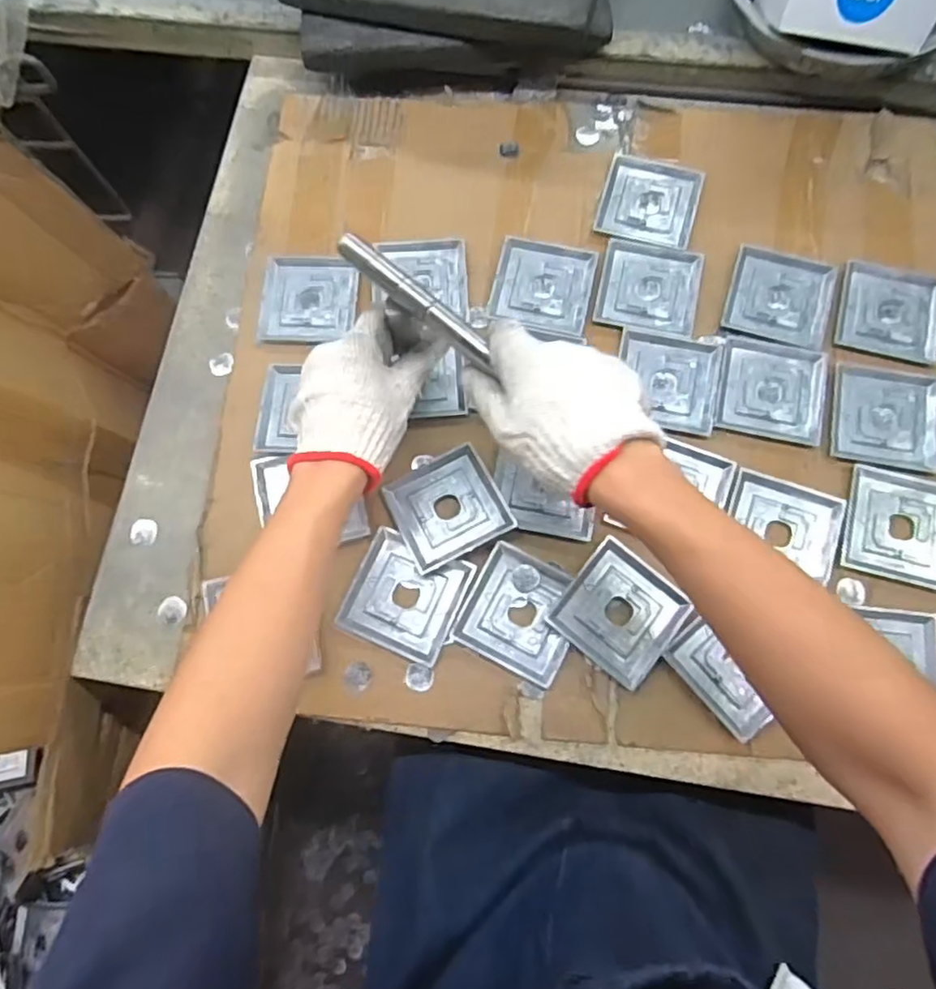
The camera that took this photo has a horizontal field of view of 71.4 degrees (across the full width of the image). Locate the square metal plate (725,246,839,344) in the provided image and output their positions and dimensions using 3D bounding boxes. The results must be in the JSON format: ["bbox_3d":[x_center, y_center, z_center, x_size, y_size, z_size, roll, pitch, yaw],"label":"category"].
[{"bbox_3d":[0.293,-0.184,0.606,0.090,0.007,0.086,16,76,6],"label":"square metal plate"}]

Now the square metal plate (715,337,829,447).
[{"bbox_3d":[0.272,-0.094,0.582,0.093,0.009,0.091,12,76,5],"label":"square metal plate"}]

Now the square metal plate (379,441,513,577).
[{"bbox_3d":[-0.017,0.010,0.553,0.088,0.018,0.086,-27,76,-5],"label":"square metal plate"}]

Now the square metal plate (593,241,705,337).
[{"bbox_3d":[0.172,-0.195,0.614,0.092,0.006,0.091,12,76,5],"label":"square metal plate"}]

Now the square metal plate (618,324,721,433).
[{"bbox_3d":[0.180,-0.102,0.588,0.089,0.009,0.089,12,76,5],"label":"square metal plate"}]

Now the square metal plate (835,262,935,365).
[{"bbox_3d":[0.390,-0.171,0.600,0.089,0.006,0.092,13,76,5],"label":"square metal plate"}]

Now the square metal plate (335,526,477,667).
[{"bbox_3d":[-0.052,0.085,0.544,0.089,0.008,0.090,24,77,8],"label":"square metal plate"}]

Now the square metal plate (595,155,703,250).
[{"bbox_3d":[0.178,-0.286,0.635,0.088,0.009,0.093,16,76,6],"label":"square metal plate"}]

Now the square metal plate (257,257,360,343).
[{"bbox_3d":[-0.151,-0.186,0.626,0.089,0.012,0.089,1,75,2],"label":"square metal plate"}]

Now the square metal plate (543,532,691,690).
[{"bbox_3d":[0.124,0.095,0.531,0.087,0.011,0.090,37,79,11],"label":"square metal plate"}]

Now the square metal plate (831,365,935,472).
[{"bbox_3d":[0.368,-0.068,0.573,0.092,0.010,0.092,10,76,4],"label":"square metal plate"}]

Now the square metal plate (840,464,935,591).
[{"bbox_3d":[0.364,0.028,0.542,0.091,0.011,0.093,17,76,6],"label":"square metal plate"}]

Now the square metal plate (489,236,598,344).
[{"bbox_3d":[0.073,-0.196,0.616,0.091,0.007,0.096,10,76,5],"label":"square metal plate"}]

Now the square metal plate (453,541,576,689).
[{"bbox_3d":[0.044,0.097,0.534,0.087,0.011,0.088,27,78,9],"label":"square metal plate"}]

